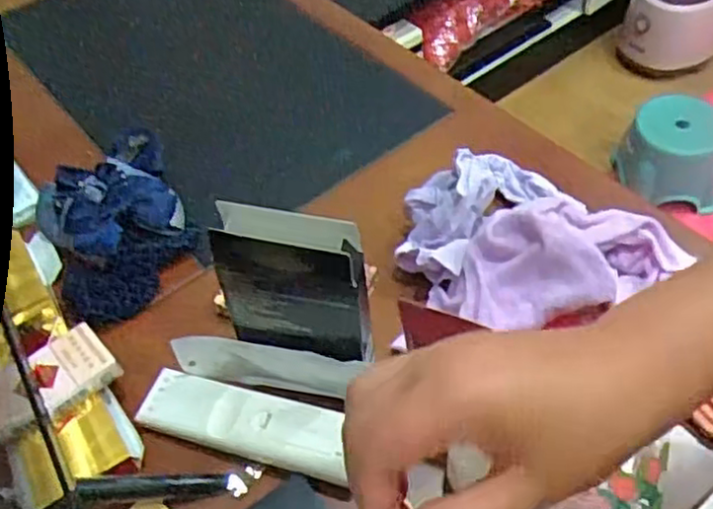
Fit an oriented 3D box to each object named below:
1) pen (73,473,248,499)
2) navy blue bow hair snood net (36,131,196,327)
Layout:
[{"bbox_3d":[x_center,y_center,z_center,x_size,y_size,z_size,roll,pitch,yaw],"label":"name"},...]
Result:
[{"bbox_3d":[-0.137,0.164,0.500,0.114,0.014,0.016,4,48,-18],"label":"pen"},{"bbox_3d":[-0.222,-0.027,0.652,0.127,0.047,0.169,-25,53,-13],"label":"navy blue bow hair snood net"}]

